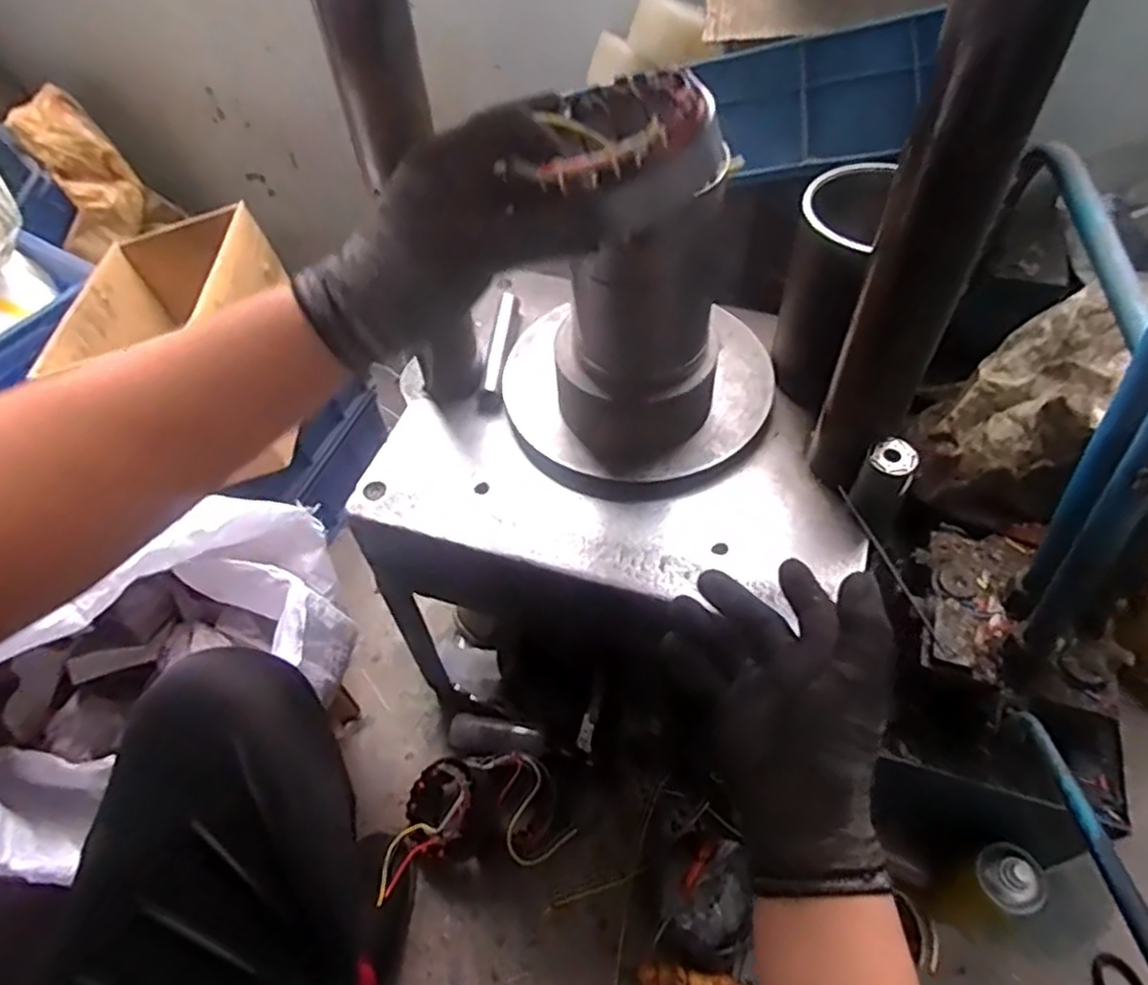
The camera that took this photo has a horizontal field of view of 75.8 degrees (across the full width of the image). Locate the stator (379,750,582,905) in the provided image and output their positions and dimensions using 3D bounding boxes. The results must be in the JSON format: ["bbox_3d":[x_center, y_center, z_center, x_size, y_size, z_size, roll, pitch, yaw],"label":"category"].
[{"bbox_3d":[-0.124,0.393,0.893,0.216,0.078,0.138,-14,53,-7],"label":"stator"}]

